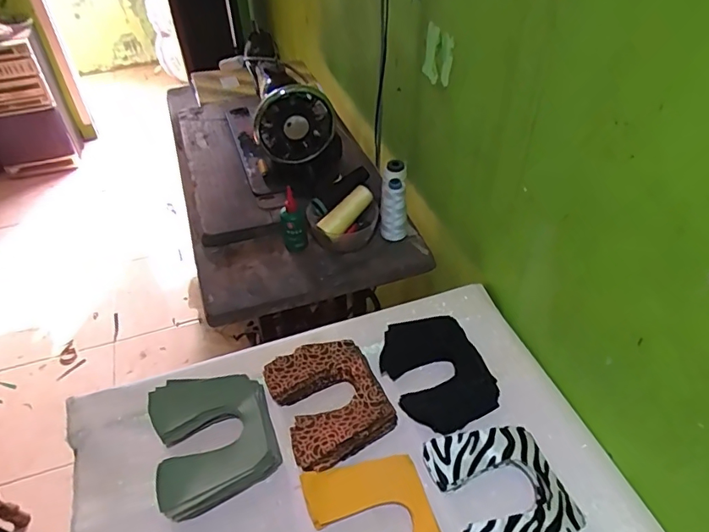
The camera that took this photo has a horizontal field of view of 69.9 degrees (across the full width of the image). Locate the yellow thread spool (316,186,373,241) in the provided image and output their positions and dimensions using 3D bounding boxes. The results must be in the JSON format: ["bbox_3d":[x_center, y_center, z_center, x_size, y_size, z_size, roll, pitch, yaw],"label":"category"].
[{"bbox_3d":[-0.012,-0.092,0.859,0.116,0.045,0.030,-45,55,-12],"label":"yellow thread spool"}]

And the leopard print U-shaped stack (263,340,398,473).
[{"bbox_3d":[-0.030,0.170,0.646,0.129,0.034,0.156,-19,45,-16],"label":"leopard print U-shaped stack"}]

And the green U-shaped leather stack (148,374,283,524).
[{"bbox_3d":[-0.168,0.202,0.607,0.135,0.044,0.157,-16,45,-13],"label":"green U-shaped leather stack"}]

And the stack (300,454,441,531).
[{"bbox_3d":[0.023,0.279,0.532,0.123,0.027,0.149,-13,44,-10],"label":"stack"}]

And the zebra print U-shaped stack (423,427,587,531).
[{"bbox_3d":[0.163,0.248,0.556,0.126,0.032,0.150,-15,44,-12],"label":"zebra print U-shaped stack"}]

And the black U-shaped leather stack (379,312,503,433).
[{"bbox_3d":[0.108,0.137,0.673,0.121,0.031,0.151,-16,45,-14],"label":"black U-shaped leather stack"}]

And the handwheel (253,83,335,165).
[{"bbox_3d":[-0.102,-0.239,0.859,0.126,0.129,0.051,-15,45,-14],"label":"handwheel"}]

